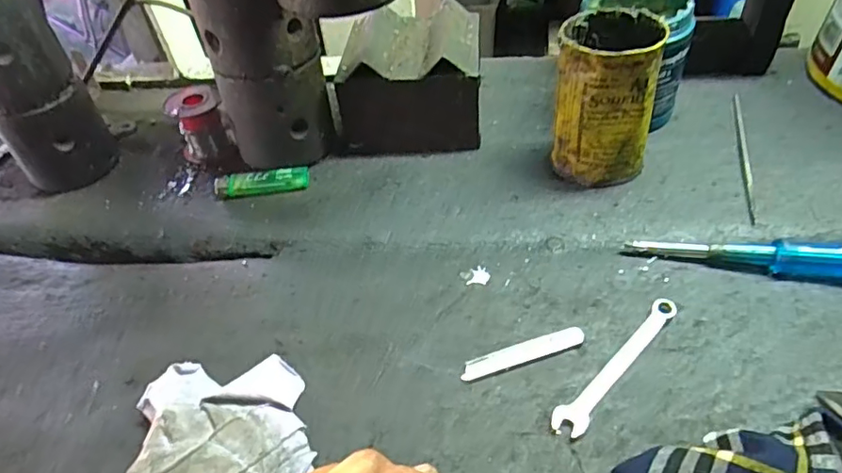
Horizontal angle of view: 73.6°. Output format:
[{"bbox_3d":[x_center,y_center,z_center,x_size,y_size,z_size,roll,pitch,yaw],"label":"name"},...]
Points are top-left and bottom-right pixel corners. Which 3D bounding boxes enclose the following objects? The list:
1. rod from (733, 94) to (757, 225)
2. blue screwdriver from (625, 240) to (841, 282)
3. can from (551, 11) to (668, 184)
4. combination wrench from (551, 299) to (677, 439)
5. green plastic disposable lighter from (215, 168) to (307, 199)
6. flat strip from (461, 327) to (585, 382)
[{"bbox_3d":[0.263,-0.072,0.457,0.007,0.005,0.178,9,47,16],"label":"rod"},{"bbox_3d":[0.238,0.014,0.362,0.189,0.023,0.022,3,44,11],"label":"blue screwdriver"},{"bbox_3d":[0.140,-0.105,0.435,0.073,0.111,0.077,8,45,16],"label":"can"},{"bbox_3d":[0.116,0.075,0.333,0.017,0.009,0.111,31,54,34],"label":"combination wrench"},{"bbox_3d":[-0.136,-0.045,0.483,0.079,0.015,0.017,-7,43,0],"label":"green plastic disposable lighter"},{"bbox_3d":[0.062,0.071,0.346,0.077,0.004,0.013,-17,48,-6],"label":"flat strip"}]

